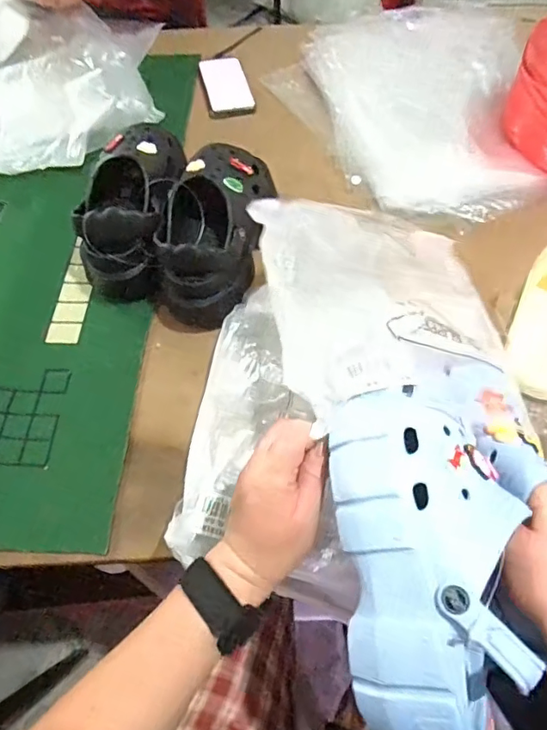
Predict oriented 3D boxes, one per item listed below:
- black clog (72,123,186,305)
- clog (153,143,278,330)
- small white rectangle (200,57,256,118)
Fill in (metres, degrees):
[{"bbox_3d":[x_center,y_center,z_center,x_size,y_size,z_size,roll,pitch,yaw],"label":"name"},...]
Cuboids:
[{"bbox_3d":[-0.172,-0.207,0.661,0.118,0.086,0.258,-2,57,-2],"label":"black clog"},{"bbox_3d":[-0.057,-0.180,0.641,0.130,0.094,0.266,12,58,7],"label":"clog"},{"bbox_3d":[-0.081,-0.468,0.876,0.073,0.017,0.140,-9,63,-13],"label":"small white rectangle"}]

